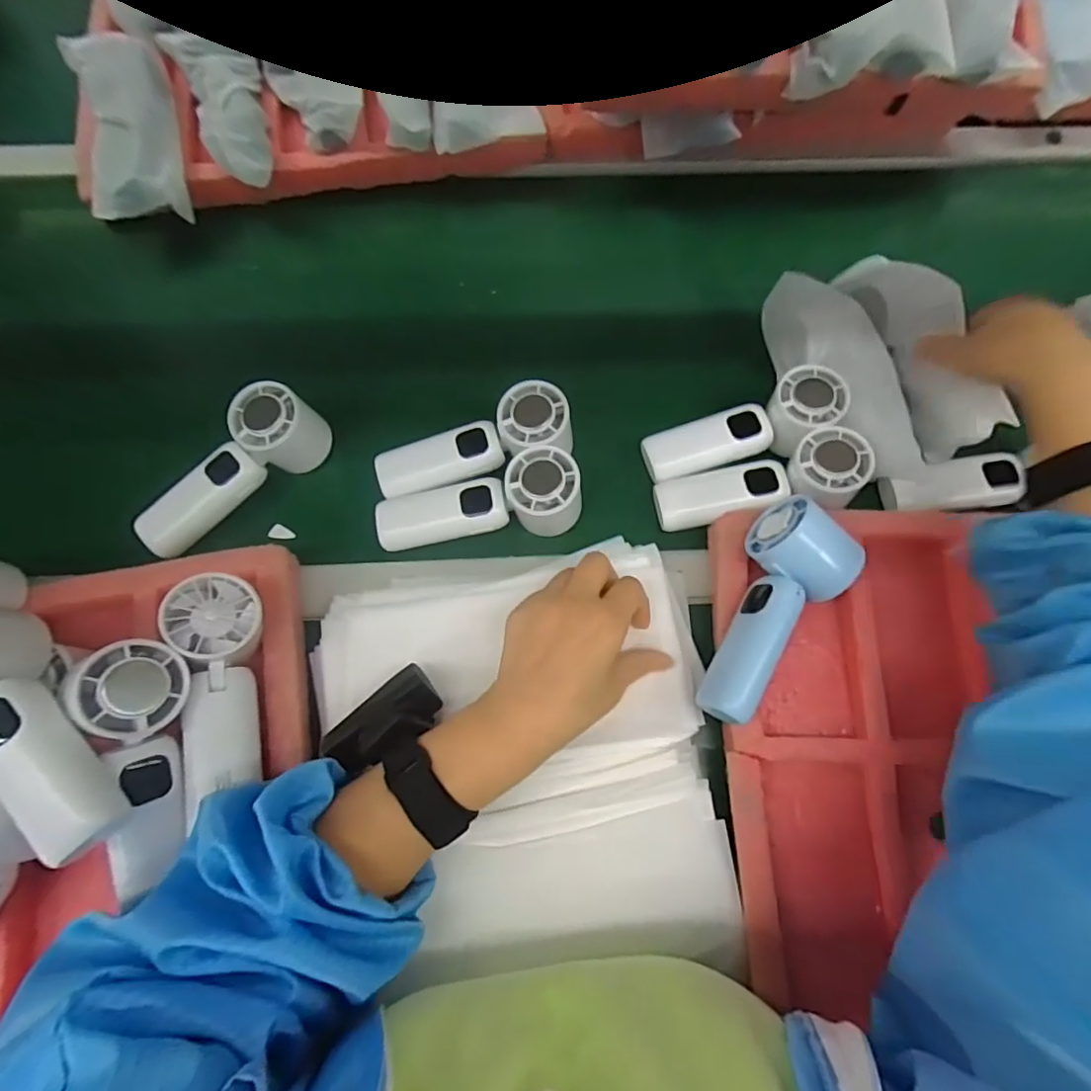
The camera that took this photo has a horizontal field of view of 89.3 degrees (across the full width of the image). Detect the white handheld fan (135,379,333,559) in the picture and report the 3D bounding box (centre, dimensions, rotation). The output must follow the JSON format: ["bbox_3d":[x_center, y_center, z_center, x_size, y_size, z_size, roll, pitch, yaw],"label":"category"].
[{"bbox_3d":[-0.239,-0.054,0.423,0.050,0.060,0.151,40,79,10],"label":"white handheld fan"}]

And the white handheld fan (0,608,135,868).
[{"bbox_3d":[-0.289,0.097,0.297,0.060,0.050,0.156,-34,90,-18],"label":"white handheld fan"}]

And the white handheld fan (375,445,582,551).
[{"bbox_3d":[-0.051,-0.034,0.417,0.152,0.048,0.053,-7,75,-1],"label":"white handheld fan"}]

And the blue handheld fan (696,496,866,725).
[{"bbox_3d":[0.142,0.040,0.369,0.068,0.049,0.148,42,79,11],"label":"blue handheld fan"}]

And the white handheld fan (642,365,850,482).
[{"bbox_3d":[0.158,-0.091,0.445,0.155,0.039,0.050,-20,75,9],"label":"white handheld fan"}]

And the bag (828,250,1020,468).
[{"bbox_3d":[0.312,-0.162,0.448,0.056,0.050,0.175,-24,88,-6],"label":"bag"}]

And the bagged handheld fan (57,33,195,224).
[{"bbox_3d":[-0.369,-0.370,0.493,0.072,0.050,0.167,-12,75,-2],"label":"bagged handheld fan"}]

